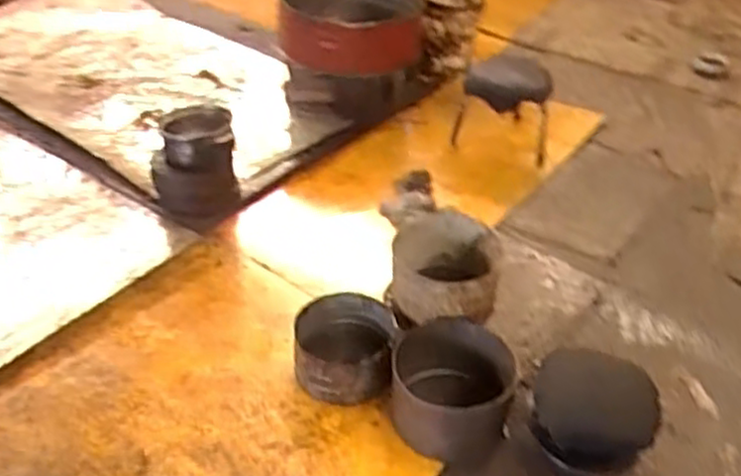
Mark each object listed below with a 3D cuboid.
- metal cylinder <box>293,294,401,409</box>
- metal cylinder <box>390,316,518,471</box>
[{"bbox_3d":[-0.064,0.276,1.850,0.243,0.168,0.235,-2,40,1],"label":"metal cylinder"},{"bbox_3d":[0.183,0.342,1.697,0.281,0.213,0.281,9,39,9],"label":"metal cylinder"}]

